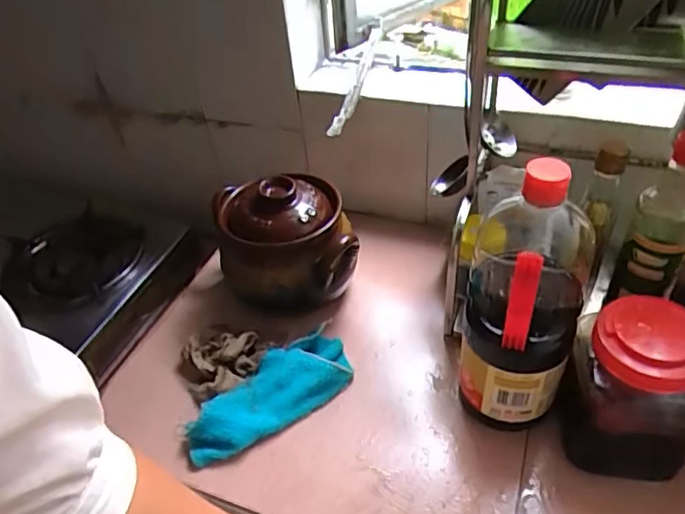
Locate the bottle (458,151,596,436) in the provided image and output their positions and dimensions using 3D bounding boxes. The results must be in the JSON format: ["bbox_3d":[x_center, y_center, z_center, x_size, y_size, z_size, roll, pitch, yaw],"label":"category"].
[{"bbox_3d":[0.182,0.039,0.553,0.101,0.310,0.133,14,45,21],"label":"bottle"}]

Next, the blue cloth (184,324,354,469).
[{"bbox_3d":[-0.086,0.162,0.651,0.206,0.038,0.086,-27,45,-22],"label":"blue cloth"}]

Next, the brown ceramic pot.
[{"bbox_3d":[-0.078,-0.016,0.760,0.179,0.168,0.158,-8,41,-3],"label":"brown ceramic pot"}]

